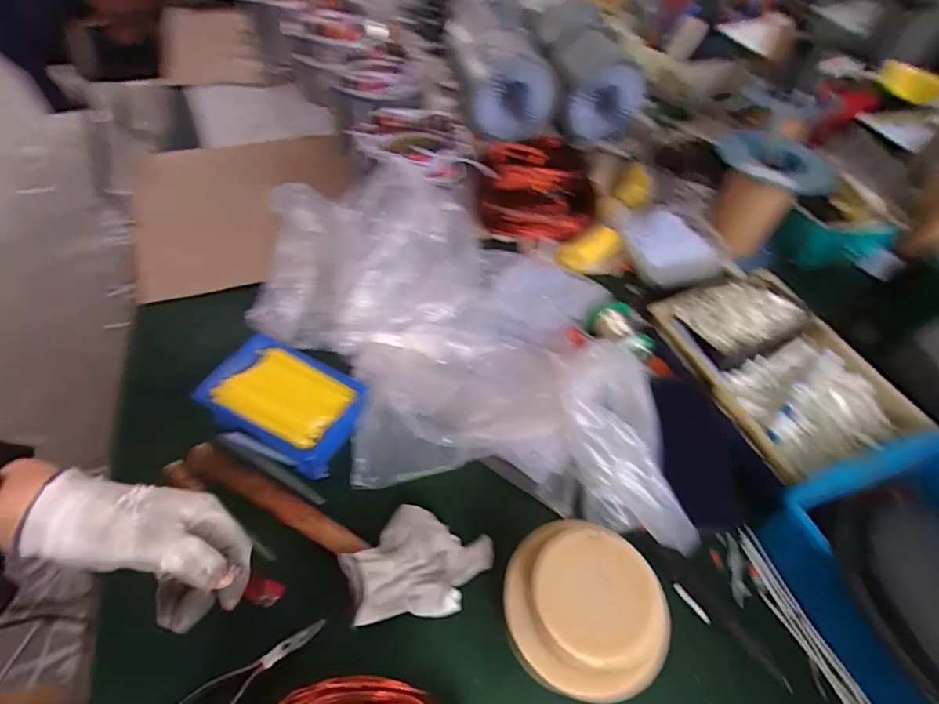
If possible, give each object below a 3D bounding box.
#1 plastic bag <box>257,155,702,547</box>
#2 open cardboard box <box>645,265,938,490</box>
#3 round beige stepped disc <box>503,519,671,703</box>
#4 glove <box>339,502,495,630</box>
[{"bbox_3d":[0.012,-0.031,0.537,0.490,0.142,0.347,16,53,8],"label":"plastic bag"},{"bbox_3d":[0.348,0.013,0.574,0.180,0.061,0.243,-14,54,-14],"label":"open cardboard box"},{"bbox_3d":[0.079,0.176,0.349,0.100,0.051,0.106,2,52,-2],"label":"round beige stepped disc"},{"bbox_3d":[-0.044,0.182,0.439,0.128,0.043,0.095,-4,53,-7],"label":"glove"}]

